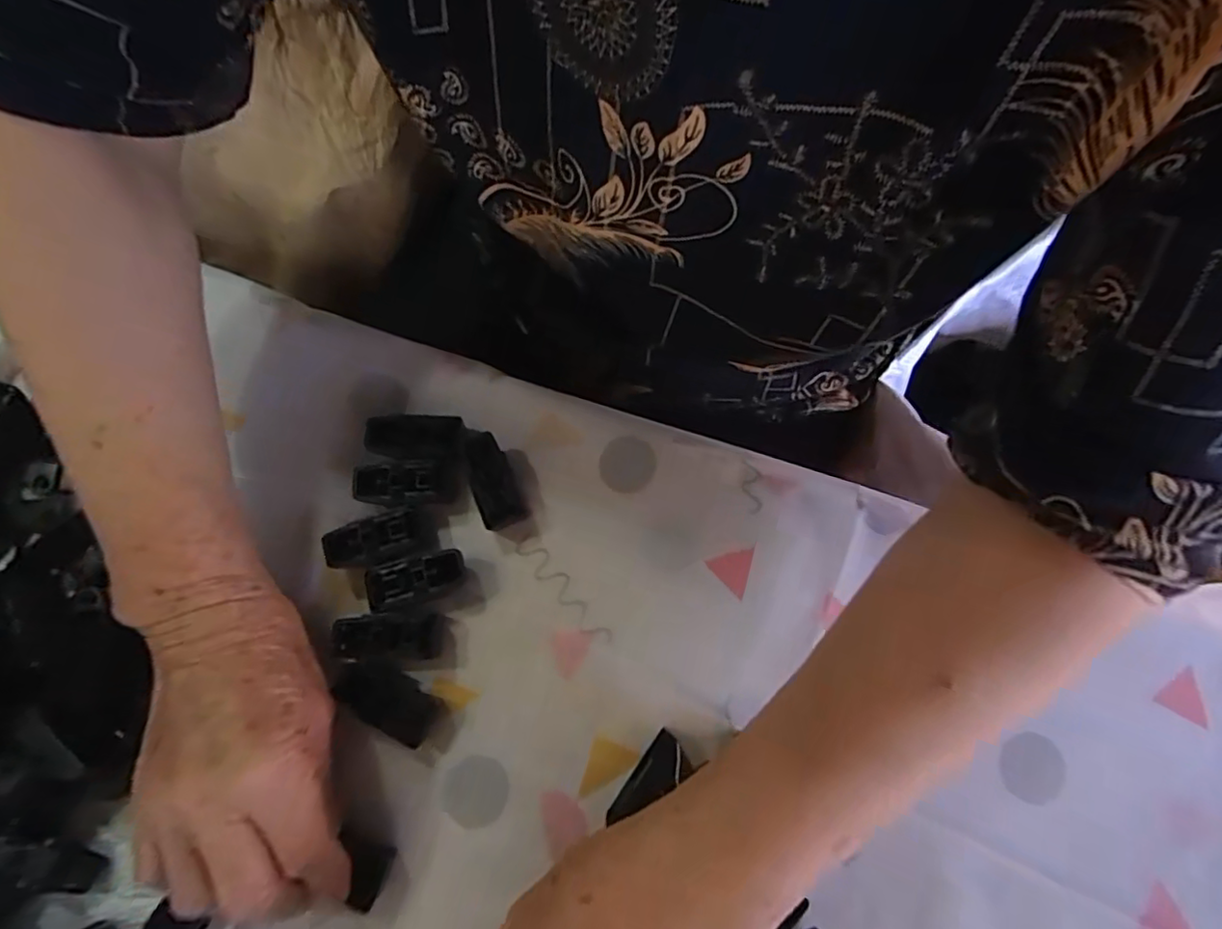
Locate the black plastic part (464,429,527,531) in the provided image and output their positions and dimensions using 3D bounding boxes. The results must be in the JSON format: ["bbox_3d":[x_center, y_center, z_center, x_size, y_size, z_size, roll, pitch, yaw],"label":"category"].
[{"bbox_3d":[-0.064,0.009,0.327,0.022,0.019,0.054,-23,75,-6],"label":"black plastic part"}]

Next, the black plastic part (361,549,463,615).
[{"bbox_3d":[-0.100,0.060,0.311,0.050,0.021,0.021,-14,75,-4],"label":"black plastic part"}]

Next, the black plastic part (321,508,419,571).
[{"bbox_3d":[-0.124,0.040,0.314,0.045,0.015,0.020,-20,75,-5],"label":"black plastic part"}]

